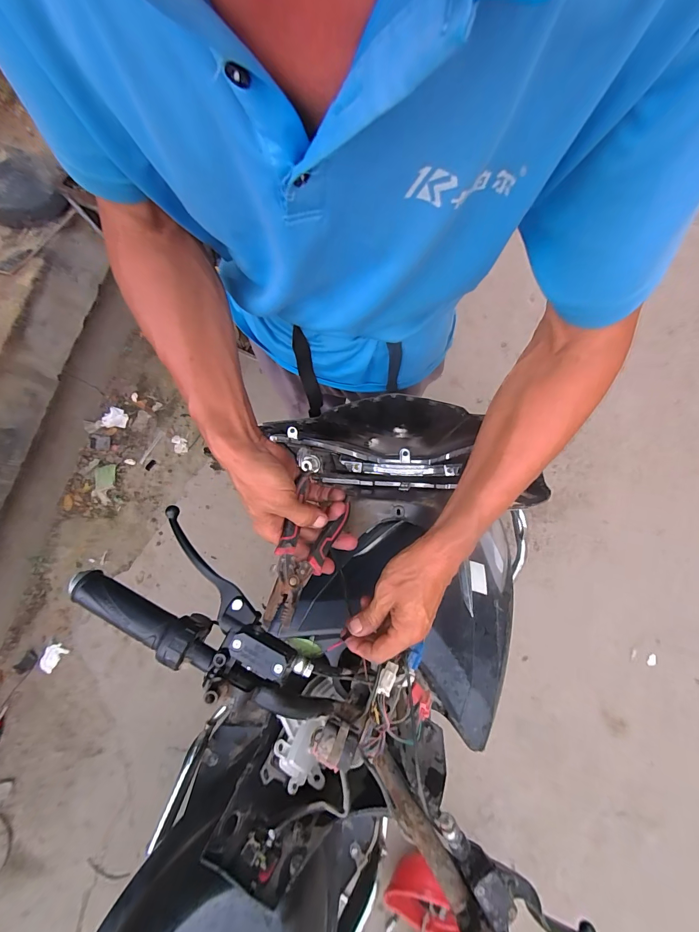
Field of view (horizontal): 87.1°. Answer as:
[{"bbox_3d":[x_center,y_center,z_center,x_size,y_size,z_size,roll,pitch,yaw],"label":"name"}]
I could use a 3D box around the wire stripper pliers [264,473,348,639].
[{"bbox_3d":[-0.051,0.091,0.395,0.057,0.034,0.160,20,58,6],"label":"wire stripper pliers"}]

